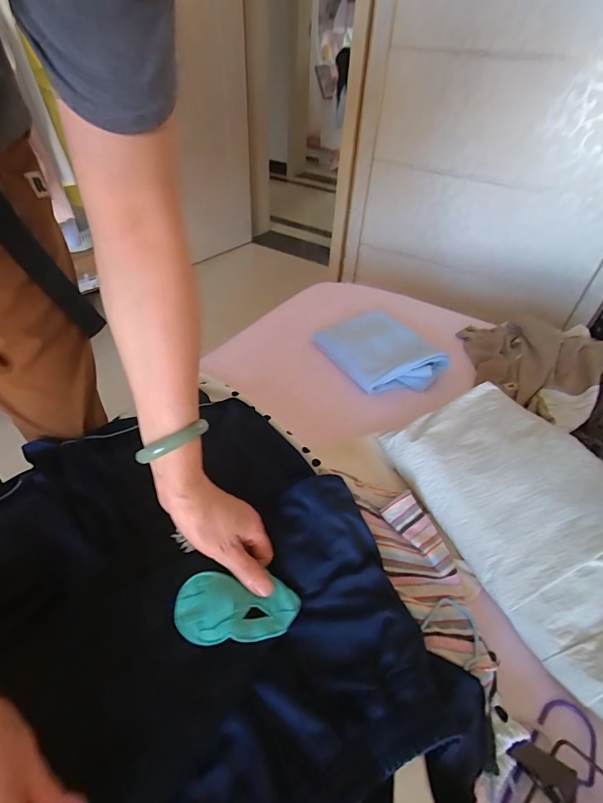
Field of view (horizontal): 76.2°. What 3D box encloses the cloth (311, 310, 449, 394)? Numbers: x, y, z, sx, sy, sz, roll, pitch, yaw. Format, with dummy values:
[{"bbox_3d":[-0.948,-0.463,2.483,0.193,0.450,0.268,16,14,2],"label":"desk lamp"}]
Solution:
[{"bbox_3d":[0.138,-0.091,0.686,0.167,0.044,0.209,-17,46,-21],"label":"cloth"}]

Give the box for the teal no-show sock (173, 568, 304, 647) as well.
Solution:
[{"bbox_3d":[-0.053,0.180,0.336,0.107,0.014,0.049,13,40,-18],"label":"teal no-show sock"}]

